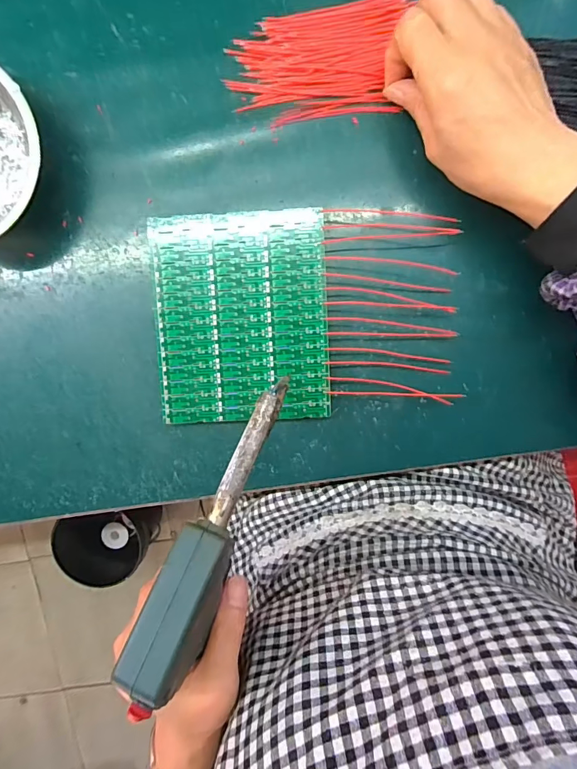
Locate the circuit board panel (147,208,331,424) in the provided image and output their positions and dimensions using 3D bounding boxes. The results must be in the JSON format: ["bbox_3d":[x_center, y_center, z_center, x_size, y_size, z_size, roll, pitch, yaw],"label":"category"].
[{"bbox_3d":[-0.035,-0.049,0.305,0.124,0.015,0.148,-3,99,3],"label":"circuit board panel"}]

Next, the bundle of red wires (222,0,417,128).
[{"bbox_3d":[0.021,-0.226,0.288,0.122,0.008,0.072,-5,99,3],"label":"bundle of red wires"}]

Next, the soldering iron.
[{"bbox_3d":[-0.040,0.080,0.240,0.035,0.048,0.175,23,68,-1],"label":"soldering iron"}]

